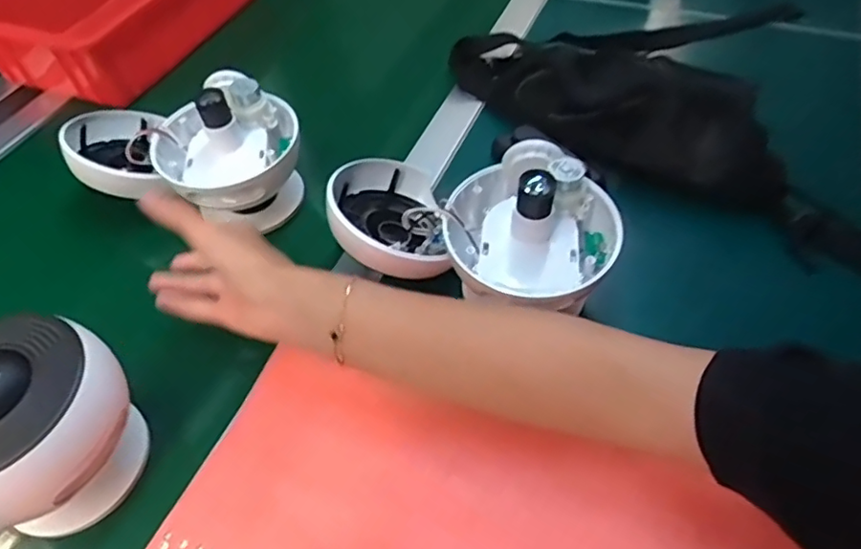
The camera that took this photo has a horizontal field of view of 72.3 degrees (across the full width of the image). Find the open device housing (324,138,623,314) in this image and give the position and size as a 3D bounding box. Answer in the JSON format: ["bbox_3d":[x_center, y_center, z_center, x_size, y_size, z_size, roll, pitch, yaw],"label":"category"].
[{"bbox_3d":[0.024,-0.036,0.433,0.220,0.090,0.116,8,51,29],"label":"open device housing"}]

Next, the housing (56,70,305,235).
[{"bbox_3d":[-0.221,-0.107,0.520,0.224,0.120,0.110,8,53,14],"label":"housing"}]

